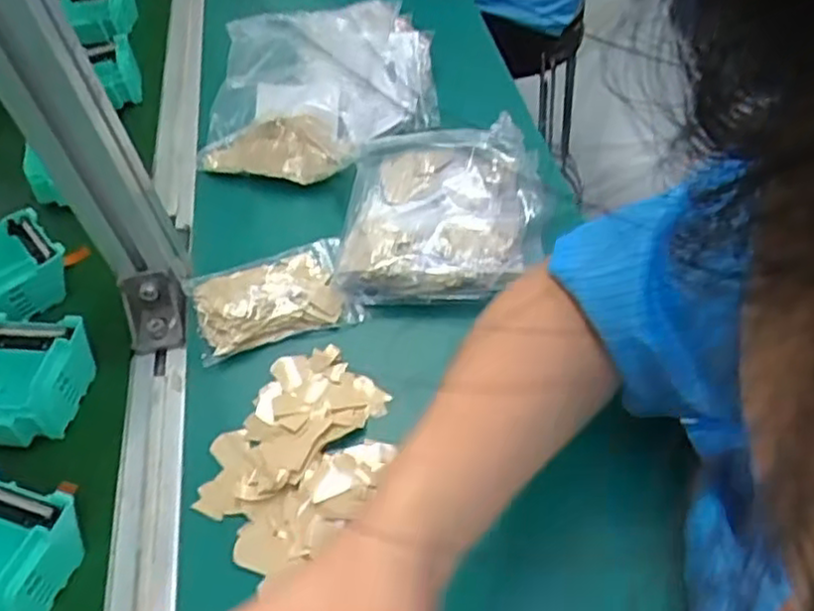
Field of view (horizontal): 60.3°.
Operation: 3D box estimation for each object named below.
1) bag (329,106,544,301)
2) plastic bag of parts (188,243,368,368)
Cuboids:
[{"bbox_3d":[0.026,-0.074,0.526,0.142,0.051,0.161,1,51,7],"label":"bag"},{"bbox_3d":[-0.094,-0.006,0.497,0.109,0.018,0.072,-18,51,-9],"label":"plastic bag of parts"}]

